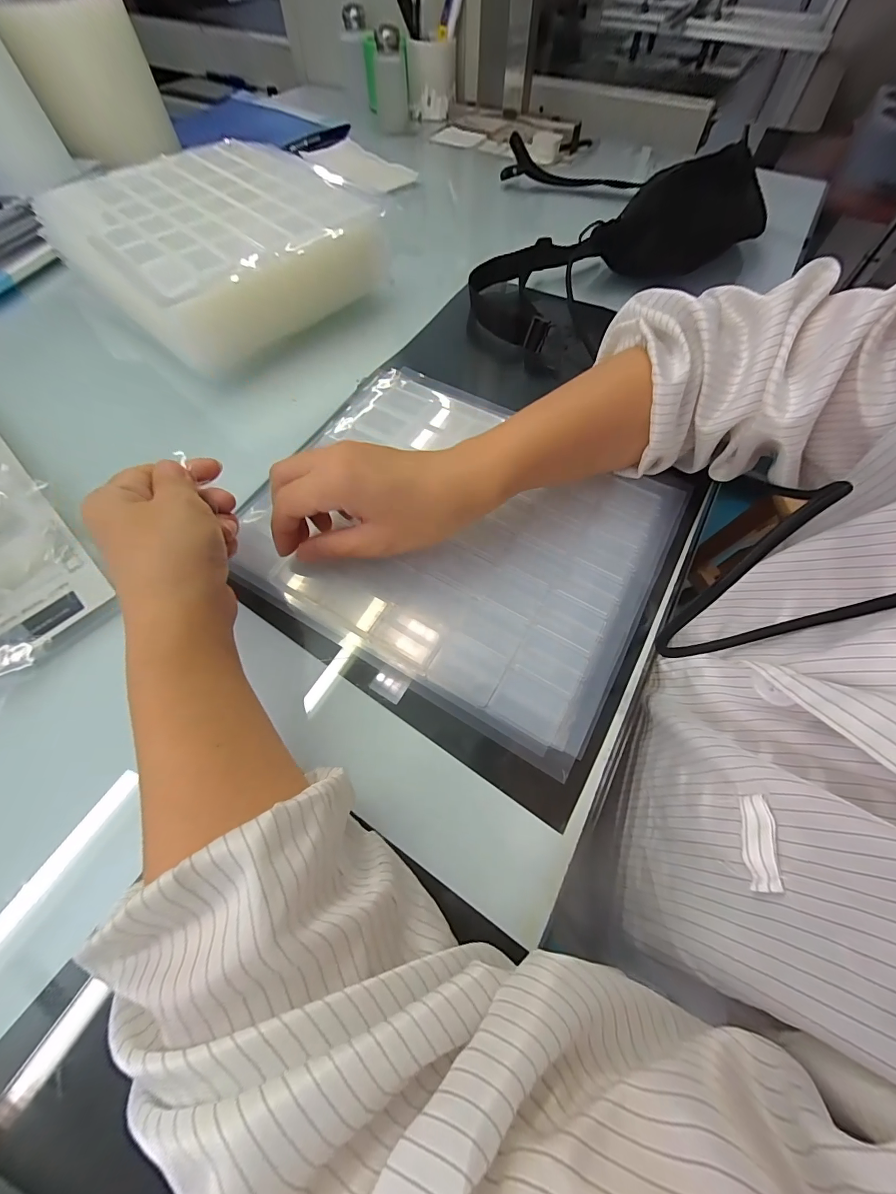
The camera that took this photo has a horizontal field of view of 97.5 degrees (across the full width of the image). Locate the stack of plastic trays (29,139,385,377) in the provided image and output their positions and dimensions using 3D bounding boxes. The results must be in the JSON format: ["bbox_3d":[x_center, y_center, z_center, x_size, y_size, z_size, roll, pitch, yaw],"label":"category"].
[{"bbox_3d":[-0.248,-0.378,0.417,0.241,0.075,0.287,-39,69,-18],"label":"stack of plastic trays"}]

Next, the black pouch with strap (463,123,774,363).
[{"bbox_3d":[0.194,-0.405,0.442,0.383,0.085,0.162,-38,69,-18],"label":"black pouch with strap"}]

